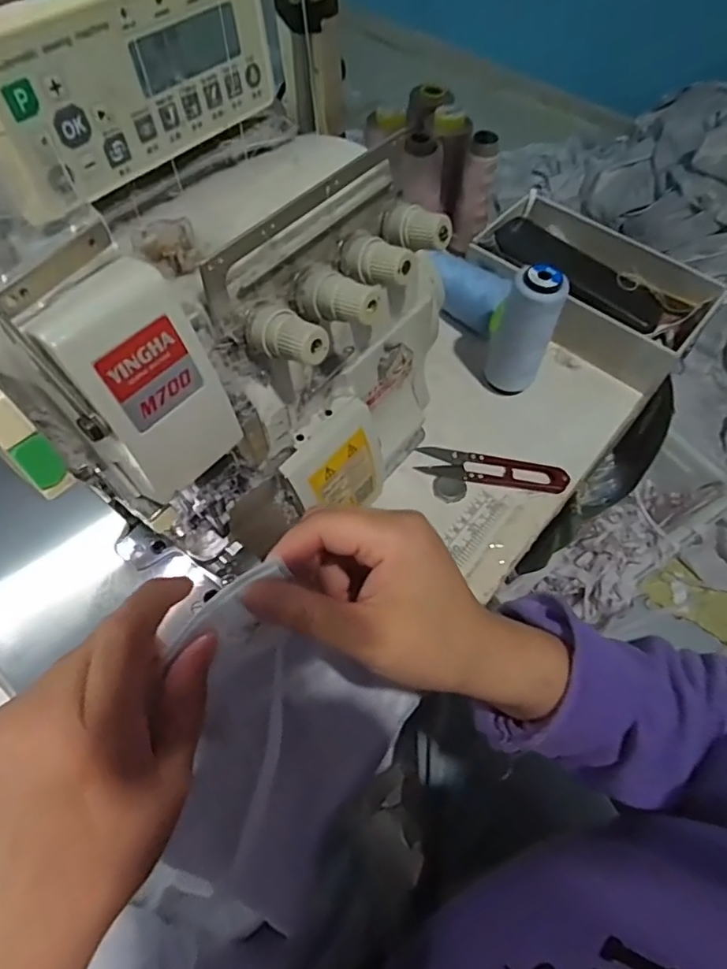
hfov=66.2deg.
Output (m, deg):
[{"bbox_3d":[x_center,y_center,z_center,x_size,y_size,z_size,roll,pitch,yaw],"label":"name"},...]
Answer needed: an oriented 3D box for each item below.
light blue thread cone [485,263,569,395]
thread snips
[{"bbox_3d":[0.130,-0.128,0.446,0.044,0.106,0.053,20,62,8],"label":"light blue thread cone"},{"bbox_3d":[0.103,-0.012,0.443,0.117,0.009,0.026,10,61,3],"label":"thread snips"}]

